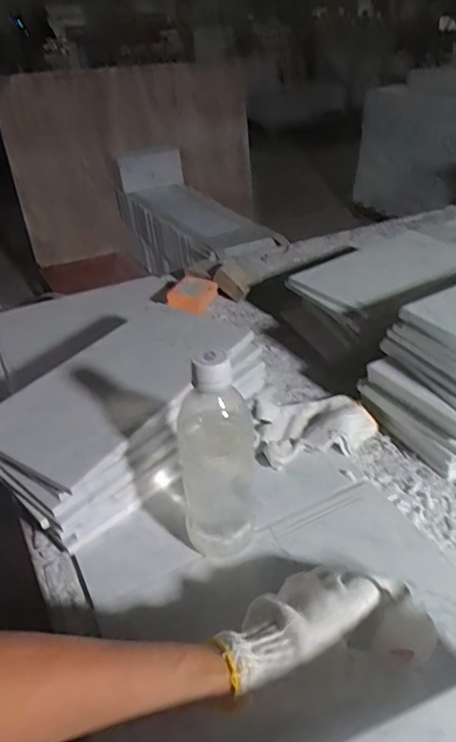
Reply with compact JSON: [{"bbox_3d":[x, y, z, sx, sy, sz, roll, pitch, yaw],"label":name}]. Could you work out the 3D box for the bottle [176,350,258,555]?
[{"bbox_3d":[-0.009,0.076,0.461,0.063,0.206,0.056,-4,35,-5],"label":"bottle"}]

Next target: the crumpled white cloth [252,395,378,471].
[{"bbox_3d":[0.101,0.065,0.631,0.149,0.026,0.094,-11,36,-14],"label":"crumpled white cloth"}]

